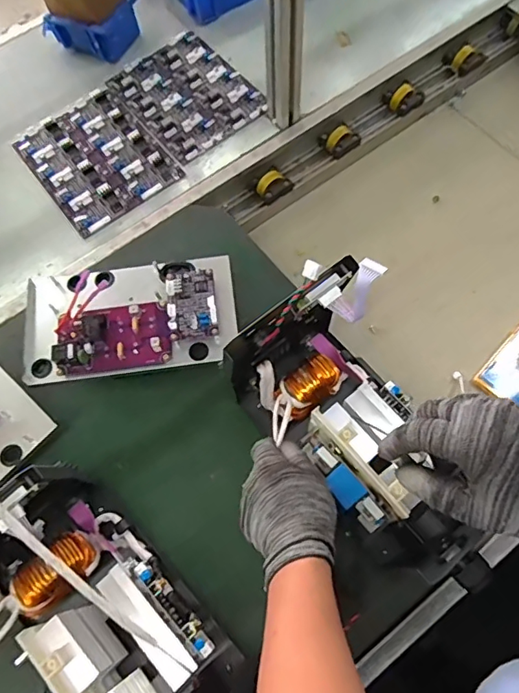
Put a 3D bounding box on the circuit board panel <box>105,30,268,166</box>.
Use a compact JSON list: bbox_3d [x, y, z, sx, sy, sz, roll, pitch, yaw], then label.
[{"bbox_3d":[-0.121,-0.427,0.853,0.187,0.009,0.242,-37,71,-11],"label":"circuit board panel"}]

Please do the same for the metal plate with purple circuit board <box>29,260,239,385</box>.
[{"bbox_3d":[-0.165,-0.041,0.641,0.262,0.038,0.148,-7,67,-1],"label":"metal plate with purple circuit board"}]

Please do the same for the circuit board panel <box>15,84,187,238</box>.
[{"bbox_3d":[-0.262,-0.304,0.815,0.185,0.009,0.247,-36,71,-11],"label":"circuit board panel"}]

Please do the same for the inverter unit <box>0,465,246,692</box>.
[{"bbox_3d":[-0.156,0.258,0.453,0.294,0.198,0.150,42,76,17],"label":"inverter unit"}]

